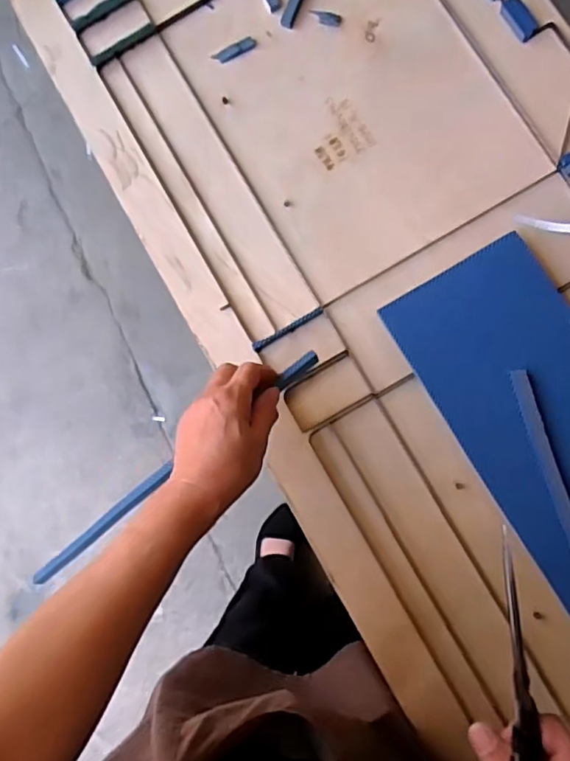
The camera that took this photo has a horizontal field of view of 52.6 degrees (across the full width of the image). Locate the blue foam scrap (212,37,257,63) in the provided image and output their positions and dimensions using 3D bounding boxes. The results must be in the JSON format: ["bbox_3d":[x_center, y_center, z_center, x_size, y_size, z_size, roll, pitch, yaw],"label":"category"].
[{"bbox_3d":[-0.052,-0.343,0.600,0.046,0.004,0.013,-27,82,4],"label":"blue foam scrap"}]

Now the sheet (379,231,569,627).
[{"bbox_3d":[0.242,0.059,0.516,0.143,0.016,0.370,-31,83,10],"label":"sheet"}]

